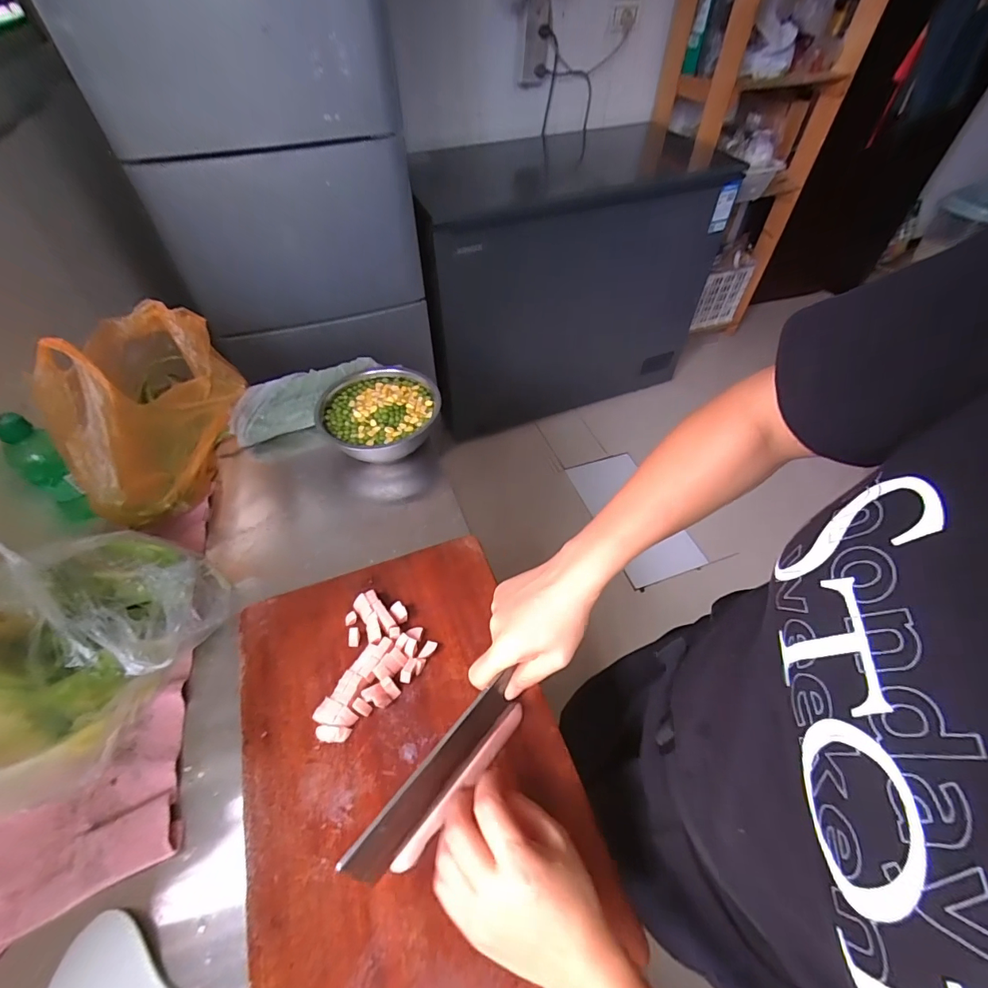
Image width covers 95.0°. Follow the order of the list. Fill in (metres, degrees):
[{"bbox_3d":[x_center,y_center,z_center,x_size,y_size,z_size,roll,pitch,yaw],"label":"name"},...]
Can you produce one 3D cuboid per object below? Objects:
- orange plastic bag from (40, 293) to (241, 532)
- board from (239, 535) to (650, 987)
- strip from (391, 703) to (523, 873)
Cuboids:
[{"bbox_3d":[-0.448,-0.148,0.601,0.149,0.205,0.354,-20,53,-15],"label":"orange plastic bag"},{"bbox_3d":[-0.083,0.227,0.409,0.273,0.022,0.389,-17,53,-13],"label":"board"},{"bbox_3d":[-0.025,0.249,0.389,0.012,0.012,0.154,34,61,25],"label":"strip"}]

